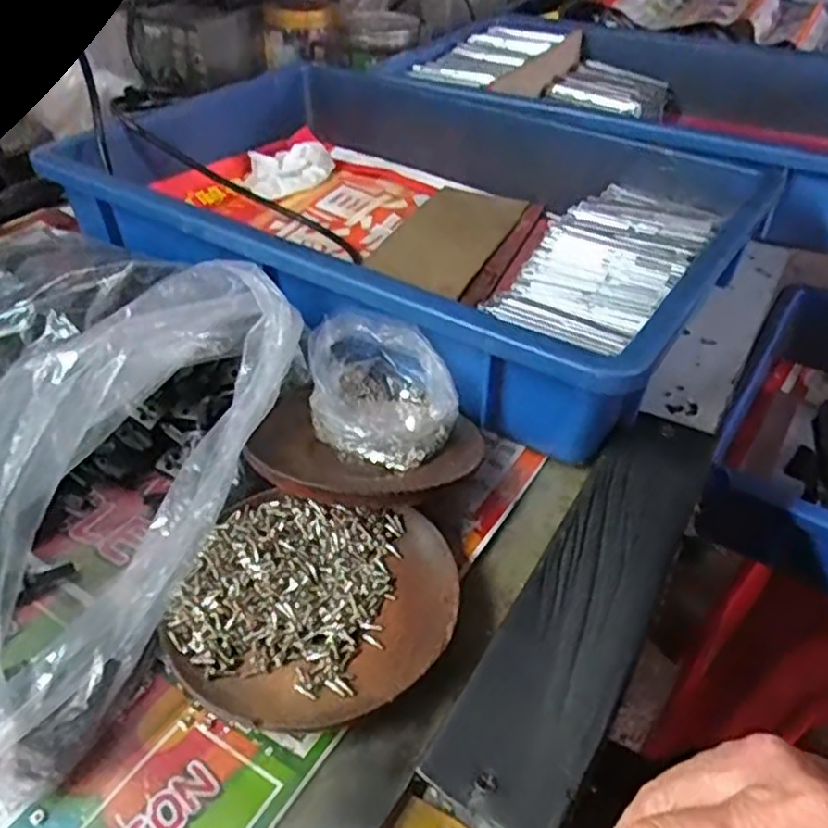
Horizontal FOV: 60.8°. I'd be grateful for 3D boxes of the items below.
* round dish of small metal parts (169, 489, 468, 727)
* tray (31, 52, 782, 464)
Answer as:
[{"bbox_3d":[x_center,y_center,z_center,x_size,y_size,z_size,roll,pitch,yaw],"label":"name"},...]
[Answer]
[{"bbox_3d":[-0.038,0.074,0.284,0.105,0.016,0.099,1,40,-1],"label":"round dish of small metal parts"},{"bbox_3d":[0.001,-0.149,0.508,0.425,0.083,0.319,25,46,25],"label":"tray"}]

